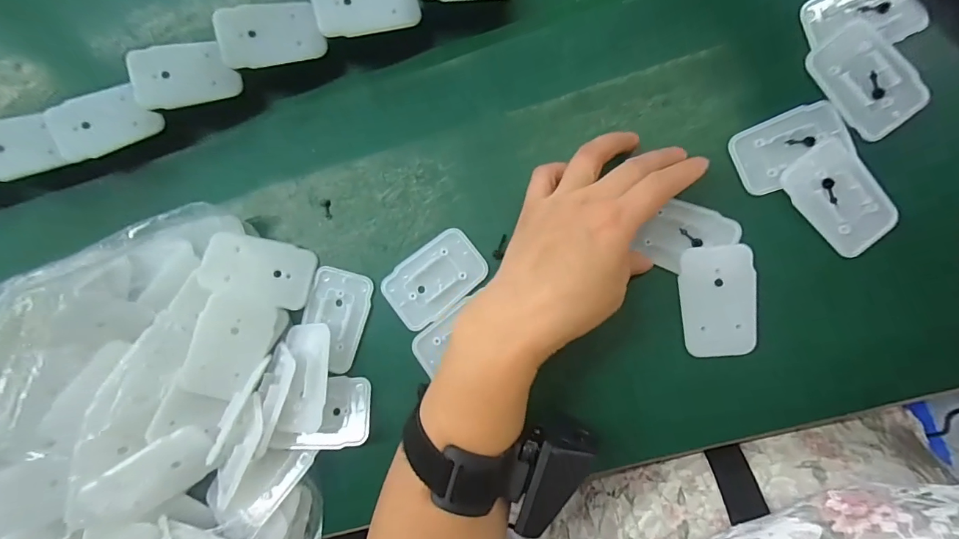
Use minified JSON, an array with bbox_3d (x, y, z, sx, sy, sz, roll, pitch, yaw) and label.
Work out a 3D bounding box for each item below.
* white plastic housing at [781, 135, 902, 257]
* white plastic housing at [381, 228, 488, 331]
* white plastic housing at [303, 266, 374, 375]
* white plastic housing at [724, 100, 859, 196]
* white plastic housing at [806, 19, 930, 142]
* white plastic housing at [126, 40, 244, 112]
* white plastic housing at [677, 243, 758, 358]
[{"bbox_3d":[0.222,-0.044,0.262,0.046,0.009,0.067,-34,83,3],"label":"white plastic housing"},{"bbox_3d":[-0.031,0.006,0.291,0.068,0.004,0.044,-39,83,2],"label":"white plastic housing"},{"bbox_3d":[-0.101,0.034,0.295,0.042,0.007,0.066,15,88,7],"label":"white plastic housing"},{"bbox_3d":[0.198,-0.079,0.269,0.068,0.008,0.041,-24,84,4],"label":"white plastic housing"},{"bbox_3d":[0.240,-0.118,0.261,0.043,0.006,0.068,-35,83,3],"label":"white plastic housing"},{"bbox_3d":[-0.200,-0.133,0.289,0.063,0.007,0.041,-17,94,-18],"label":"white plastic housing"},{"bbox_3d":[0.151,0.020,0.268,0.044,0.008,0.068,-5,85,6],"label":"white plastic housing"}]

